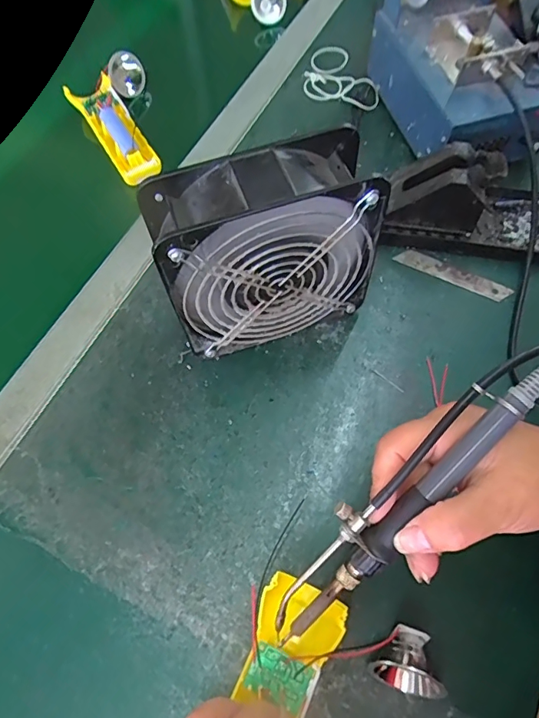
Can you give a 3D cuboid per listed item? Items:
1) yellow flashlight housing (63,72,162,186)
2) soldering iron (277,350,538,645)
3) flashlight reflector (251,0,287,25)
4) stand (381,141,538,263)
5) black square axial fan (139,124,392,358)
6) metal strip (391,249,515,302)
[{"bbox_3d":[-0.167,-0.251,0.506,0.048,0.028,0.150,-31,66,-11],"label":"yellow flashlight housing"},{"bbox_3d":[0.076,0.065,0.228,0.211,0.015,0.039,-48,67,10],"label":"soldering iron"},{"bbox_3d":[-0.001,-0.460,0.601,0.045,0.046,0.017,5,23,-11],"label":"flashlight reflector"},{"bbox_3d":[0.178,-0.145,0.412,0.155,0.068,0.076,10,65,9],"label":"stand"},{"bbox_3d":[0.001,-0.071,0.340,0.144,0.153,0.056,-18,64,-5],"label":"black square axial fan"},{"bbox_3d":[0.164,-0.076,0.418,0.100,0.006,0.017,27,68,16],"label":"metal strip"}]

